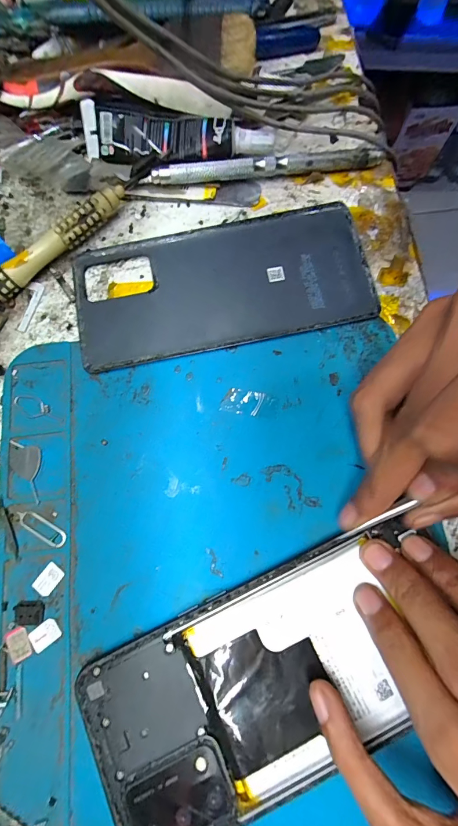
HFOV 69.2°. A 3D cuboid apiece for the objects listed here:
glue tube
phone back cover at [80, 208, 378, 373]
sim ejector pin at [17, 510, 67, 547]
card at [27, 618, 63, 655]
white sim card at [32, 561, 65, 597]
[{"bbox_3d":[-0.031,-0.158,0.191,0.108,0.017,0.031,10,77,2],"label":"glue tube"},{"bbox_3d":[-0.004,-0.068,0.176,0.152,0.005,0.069,-11,77,-3],"label":"phone back cover"},{"bbox_3d":[-0.086,0.052,0.151,0.025,0.004,0.008,28,76,7],"label":"sim ejector pin"},{"bbox_3d":[-0.078,0.094,0.140,0.012,0.004,0.009,-38,75,-8],"label":"card"},{"bbox_3d":[-0.079,0.073,0.145,0.009,0.004,0.012,33,75,14],"label":"white sim card"}]

